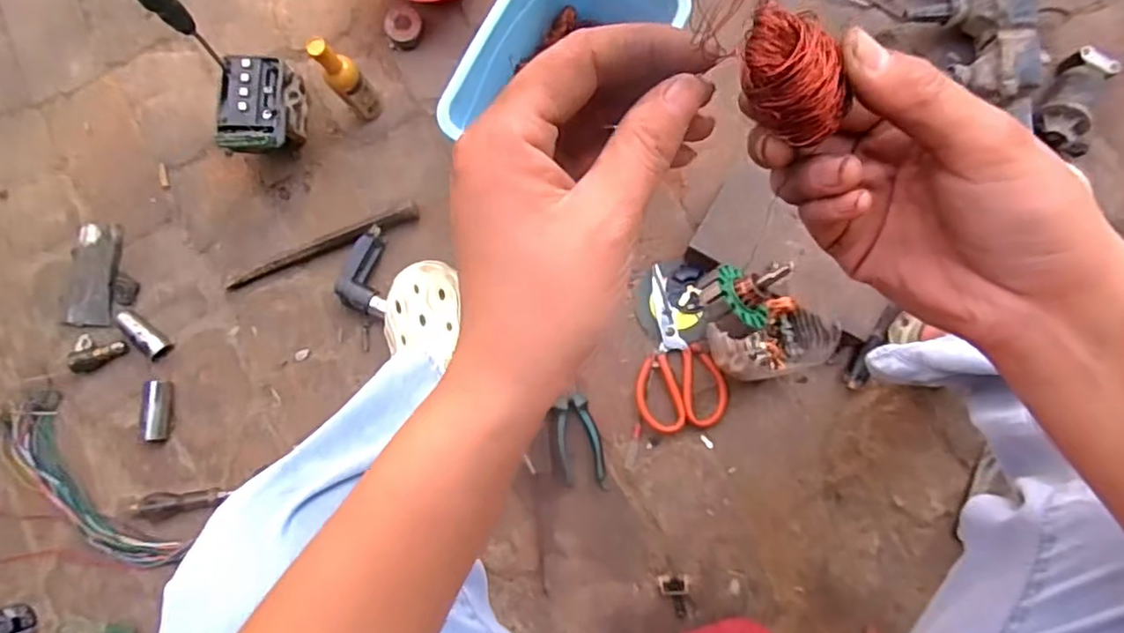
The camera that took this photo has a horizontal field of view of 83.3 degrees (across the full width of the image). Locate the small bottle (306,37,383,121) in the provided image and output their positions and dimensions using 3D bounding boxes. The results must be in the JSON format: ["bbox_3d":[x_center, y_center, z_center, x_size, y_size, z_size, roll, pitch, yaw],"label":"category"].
[{"bbox_3d":[-0.258,-0.285,0.768,0.038,0.150,0.034,-42,82,1],"label":"small bottle"}]

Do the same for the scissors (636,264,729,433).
[{"bbox_3d":[0.139,0.039,0.770,0.105,0.008,0.195,-7,84,6],"label":"scissors"}]

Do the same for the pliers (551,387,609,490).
[{"bbox_3d":[0.020,0.150,0.768,0.052,0.018,0.120,-12,83,5],"label":"pliers"}]

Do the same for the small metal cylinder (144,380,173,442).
[{"bbox_3d":[-0.525,0.123,0.822,0.026,0.025,0.078,-3,84,6],"label":"small metal cylinder"}]

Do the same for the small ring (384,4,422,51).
[{"bbox_3d":[-0.209,-0.383,0.839,0.044,0.031,0.050,7,85,7],"label":"small ring"}]

